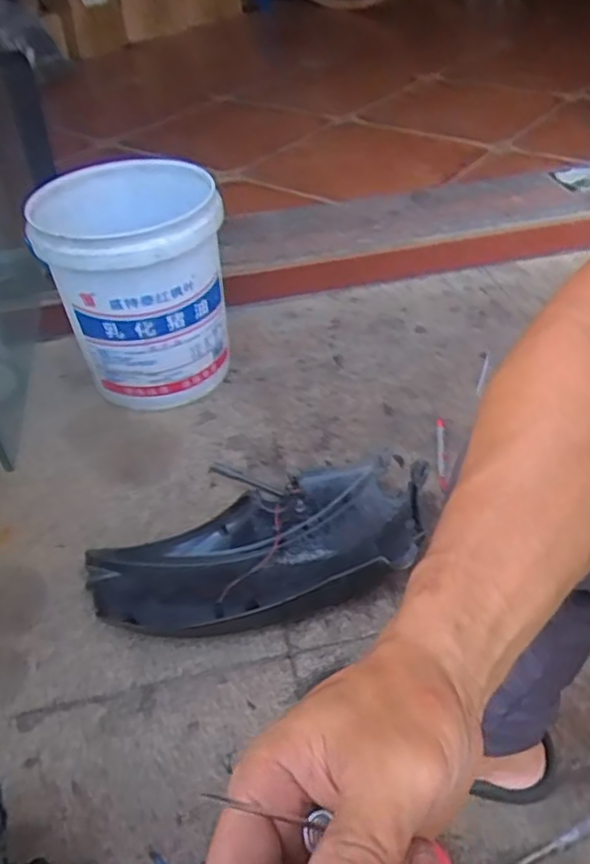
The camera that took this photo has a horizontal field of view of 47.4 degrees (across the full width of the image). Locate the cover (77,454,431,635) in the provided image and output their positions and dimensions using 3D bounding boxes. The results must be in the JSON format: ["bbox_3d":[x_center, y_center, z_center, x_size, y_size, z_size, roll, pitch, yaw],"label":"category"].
[{"bbox_3d":[-0.046,0.163,0.884,0.438,0.065,0.204,-15,43,-9],"label":"cover"}]

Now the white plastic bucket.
[{"bbox_3d":[-0.251,-0.239,1.138,0.268,0.348,0.284,-3,41,2],"label":"white plastic bucket"}]

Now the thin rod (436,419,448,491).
[{"bbox_3d":[0.231,0.030,1.058,0.014,0.015,0.157,2,43,9],"label":"thin rod"}]

